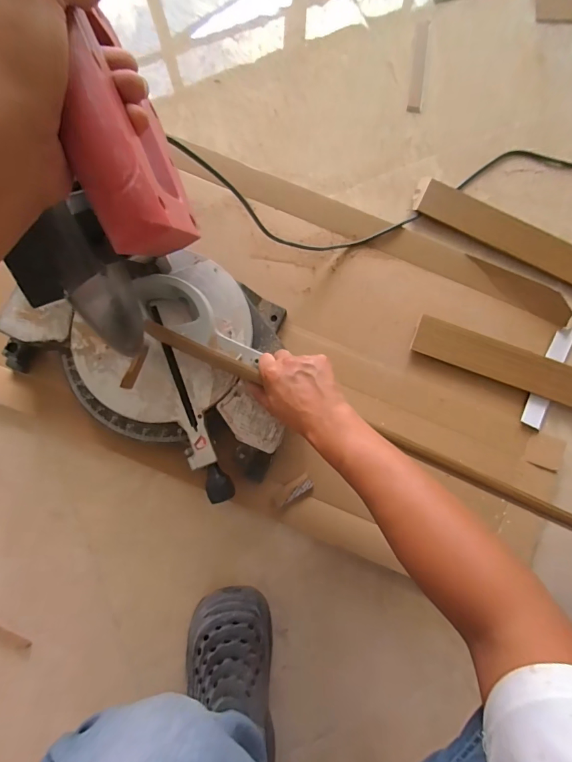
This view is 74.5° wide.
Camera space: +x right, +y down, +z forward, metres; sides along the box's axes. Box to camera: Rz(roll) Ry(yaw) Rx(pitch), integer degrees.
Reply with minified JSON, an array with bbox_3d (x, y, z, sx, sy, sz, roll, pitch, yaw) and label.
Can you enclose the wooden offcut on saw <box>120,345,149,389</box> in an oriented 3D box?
[{"bbox_3d":[-0.214,-0.021,0.535,0.015,0.007,0.066,21,84,0],"label":"wooden offcut on saw"}]

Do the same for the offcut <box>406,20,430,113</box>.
[{"bbox_3d":[0.244,-0.580,0.690,0.025,0.009,0.181,7,84,-1],"label":"offcut"}]

